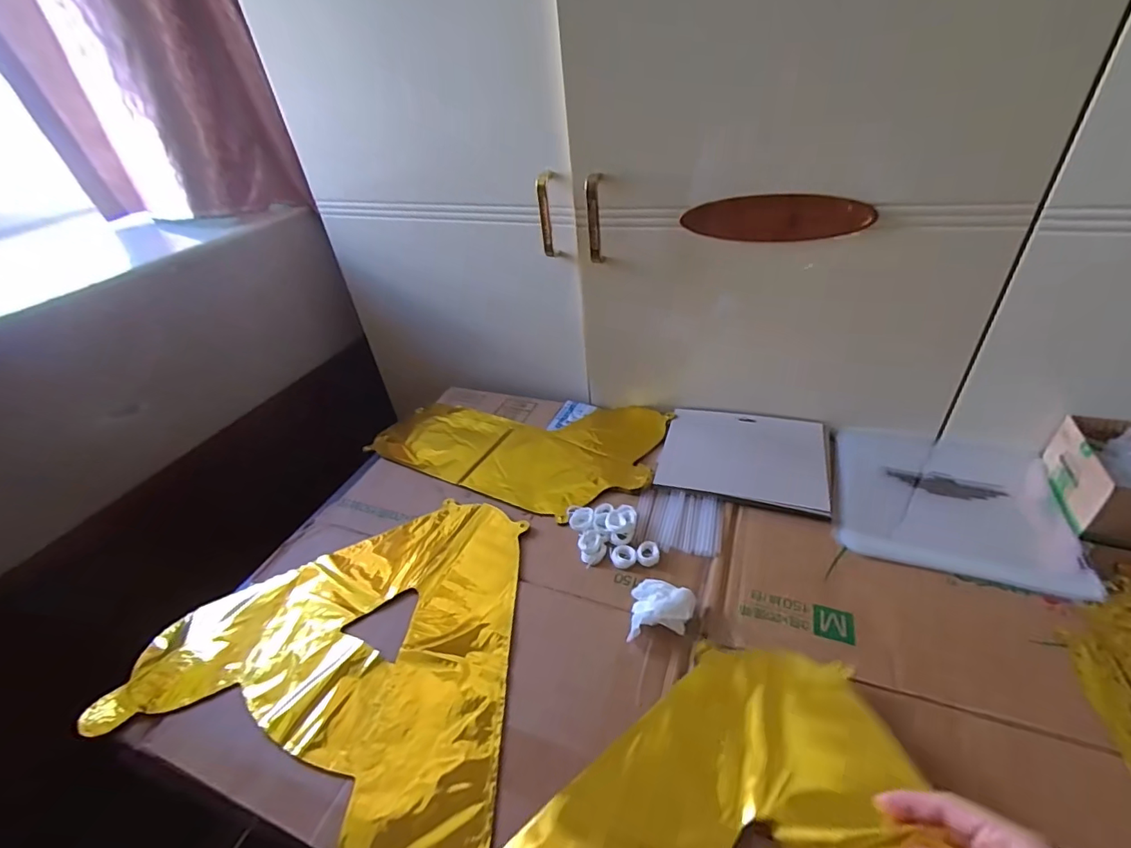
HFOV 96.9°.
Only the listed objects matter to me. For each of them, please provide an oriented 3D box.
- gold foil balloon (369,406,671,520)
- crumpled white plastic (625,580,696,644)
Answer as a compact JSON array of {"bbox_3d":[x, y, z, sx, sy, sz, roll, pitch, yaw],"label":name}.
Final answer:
[{"bbox_3d":[-0.071,0.020,0.711,0.391,0.028,0.225,13,41,23],"label":"gold foil balloon"},{"bbox_3d":[0.090,0.171,0.464,0.057,0.025,0.056,2,37,10],"label":"crumpled white plastic"}]

